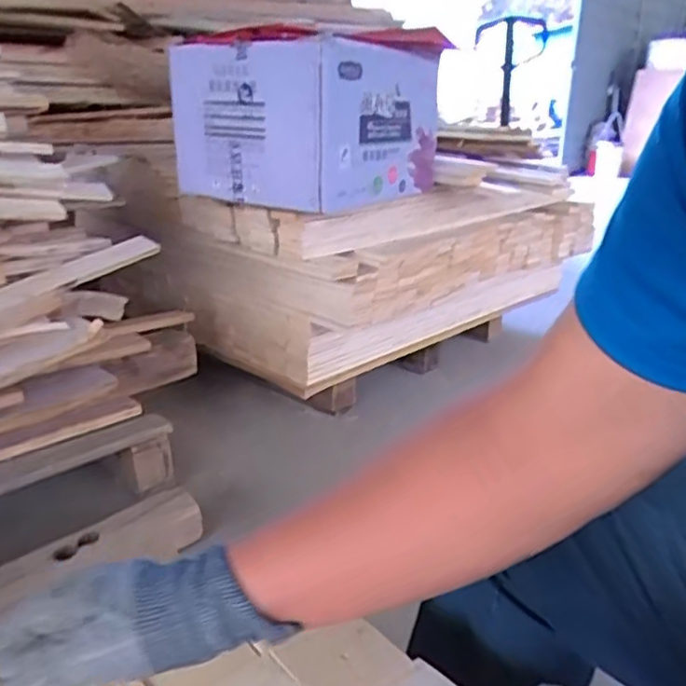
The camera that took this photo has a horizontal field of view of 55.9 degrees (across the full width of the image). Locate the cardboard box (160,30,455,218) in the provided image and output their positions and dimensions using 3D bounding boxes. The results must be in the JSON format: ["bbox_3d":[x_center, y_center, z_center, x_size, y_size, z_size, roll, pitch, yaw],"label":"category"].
[{"bbox_3d":[-0.078,-0.484,1.378,0.390,0.307,0.490,13,23,33],"label":"cardboard box"}]

